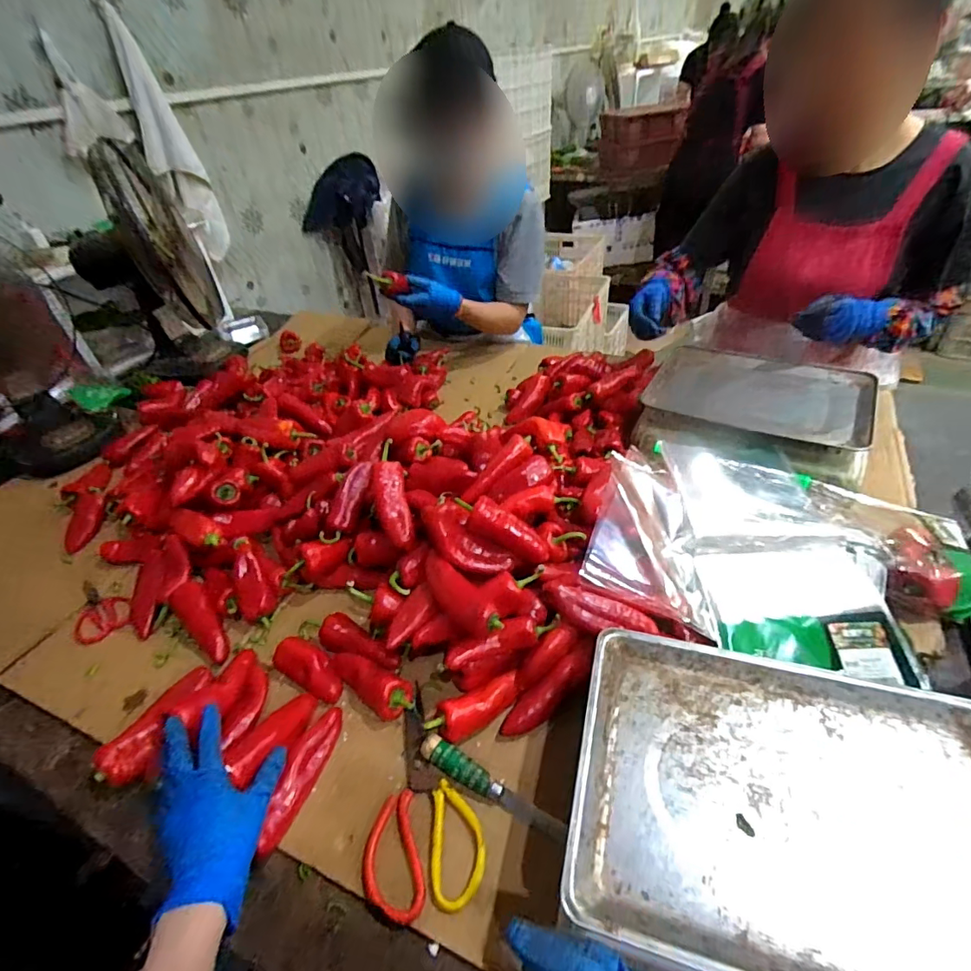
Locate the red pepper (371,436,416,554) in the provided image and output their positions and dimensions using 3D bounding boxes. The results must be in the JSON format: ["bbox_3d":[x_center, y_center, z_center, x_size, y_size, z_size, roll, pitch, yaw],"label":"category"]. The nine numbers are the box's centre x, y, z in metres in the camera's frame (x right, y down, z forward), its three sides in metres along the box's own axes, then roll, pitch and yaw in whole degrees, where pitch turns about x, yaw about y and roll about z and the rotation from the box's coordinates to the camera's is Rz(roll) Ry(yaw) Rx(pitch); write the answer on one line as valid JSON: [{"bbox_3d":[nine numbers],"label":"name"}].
[{"bbox_3d":[-0.129,0.014,0.679,0.045,0.032,0.150,-13,72,-7],"label":"red pepper"}]

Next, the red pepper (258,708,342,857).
[{"bbox_3d":[-0.199,0.315,0.545,0.031,0.041,0.143,4,42,13],"label":"red pepper"}]

